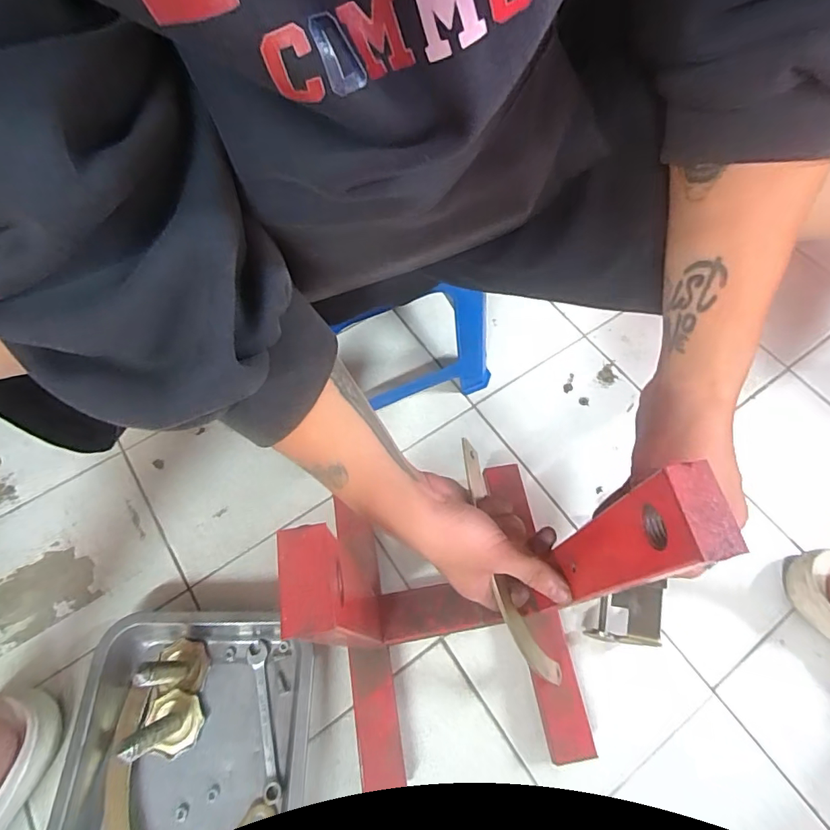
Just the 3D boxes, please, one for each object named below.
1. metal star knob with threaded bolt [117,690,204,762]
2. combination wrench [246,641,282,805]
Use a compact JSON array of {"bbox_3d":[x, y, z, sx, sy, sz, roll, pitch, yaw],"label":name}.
[{"bbox_3d":[-0.235,0.282,0.445,0.054,0.093,0.053,-37,70,-17],"label":"metal star knob with threaded bolt"},{"bbox_3d":[-0.149,0.300,0.486,0.020,0.007,0.137,-14,65,-8],"label":"combination wrench"}]

